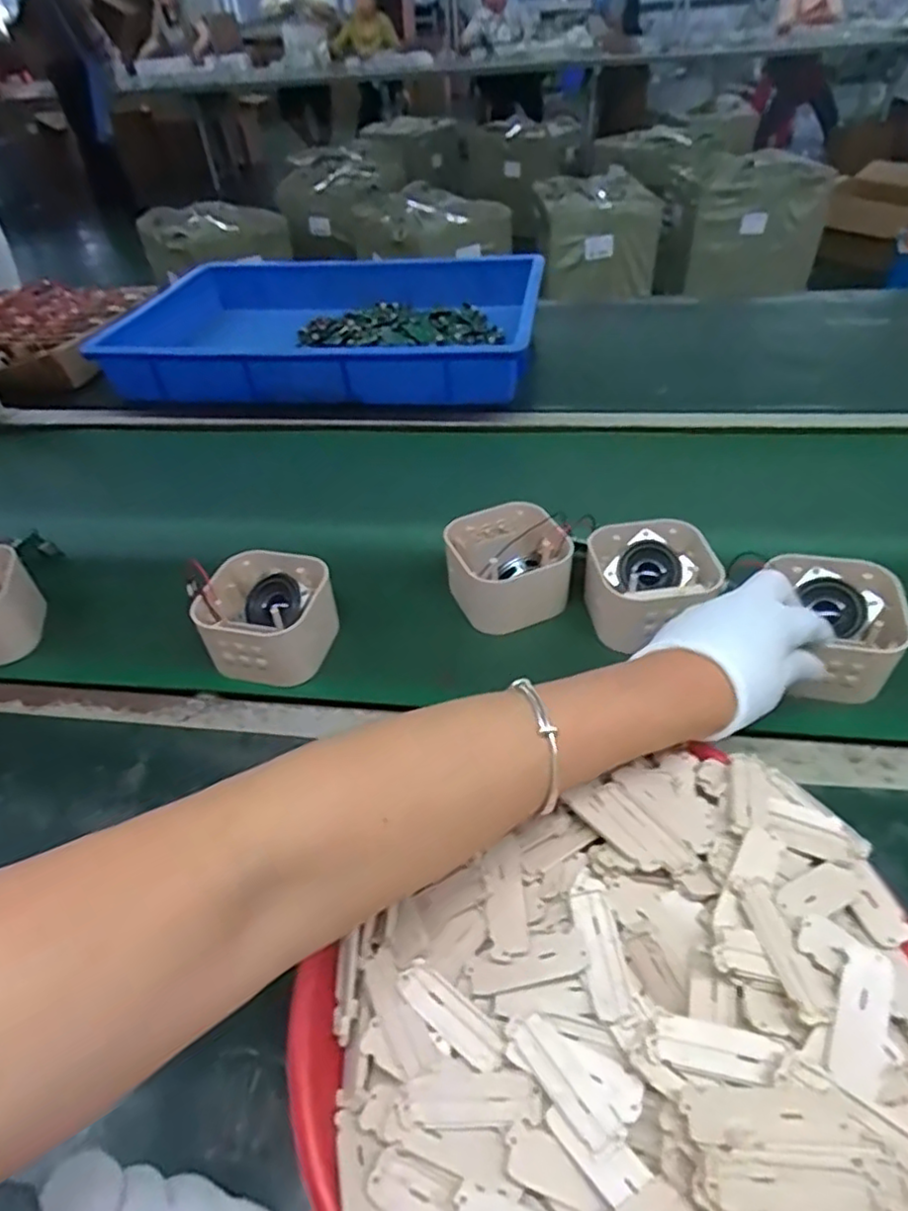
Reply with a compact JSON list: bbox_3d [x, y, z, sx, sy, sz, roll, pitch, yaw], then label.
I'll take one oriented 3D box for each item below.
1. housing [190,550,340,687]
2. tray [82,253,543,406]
[{"bbox_3d":[-0.142,0.008,0.508,0.101,0.057,0.089,0,45,6],"label":"housing"},{"bbox_3d":[-0.164,-0.395,0.918,0.549,0.074,0.382,3,43,9],"label":"tray"}]

